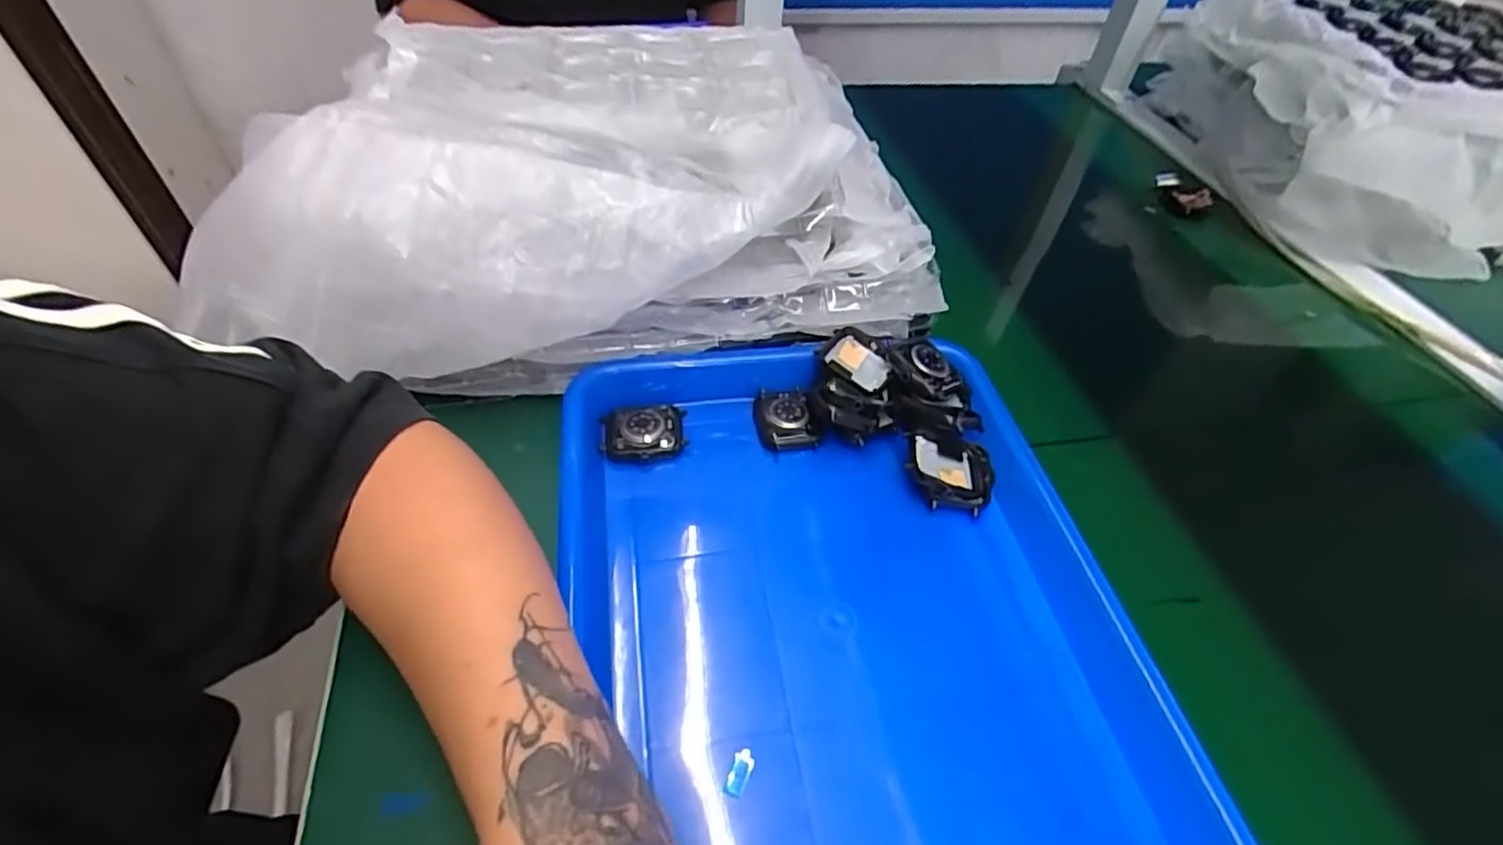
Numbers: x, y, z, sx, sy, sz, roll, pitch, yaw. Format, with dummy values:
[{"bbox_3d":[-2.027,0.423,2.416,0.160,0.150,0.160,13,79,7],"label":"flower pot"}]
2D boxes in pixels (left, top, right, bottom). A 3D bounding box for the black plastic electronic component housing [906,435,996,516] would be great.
[{"bbox_3d":[0.108,0.028,0.362,0.049,0.016,0.039,19,44,-7],"label":"black plastic electronic component housing"}]

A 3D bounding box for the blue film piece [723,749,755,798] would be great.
[{"bbox_3d":[-0.005,0.143,0.269,0.008,0.004,0.017,18,49,15],"label":"blue film piece"}]

